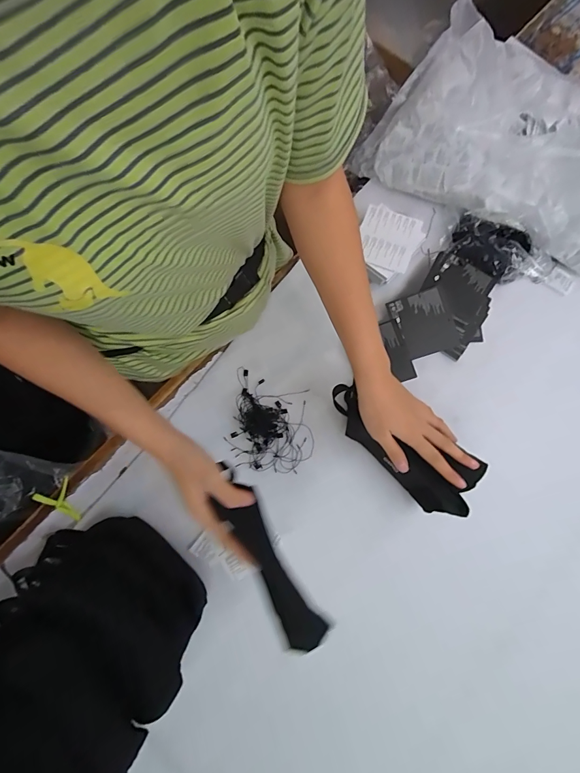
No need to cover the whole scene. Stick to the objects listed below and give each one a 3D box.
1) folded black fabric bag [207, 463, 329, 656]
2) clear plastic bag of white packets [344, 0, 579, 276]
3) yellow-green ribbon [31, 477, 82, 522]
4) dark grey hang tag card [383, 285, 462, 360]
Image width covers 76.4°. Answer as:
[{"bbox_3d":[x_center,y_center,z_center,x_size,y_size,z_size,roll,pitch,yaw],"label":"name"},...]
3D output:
[{"bbox_3d":[-0.020,0.180,0.366,0.039,0.014,0.164,-29,79,-8],"label":"folded black fabric bag"},{"bbox_3d":[0.396,-0.417,0.631,0.439,0.084,0.353,29,77,5],"label":"clear plastic bag of white packets"},{"bbox_3d":[-0.321,0.156,0.524,0.073,0.011,0.040,24,77,4],"label":"yellow-green ribbon"},{"bbox_3d":[0.208,-0.098,0.576,0.079,0.007,0.099,-23,90,7],"label":"dark grey hang tag card"}]

